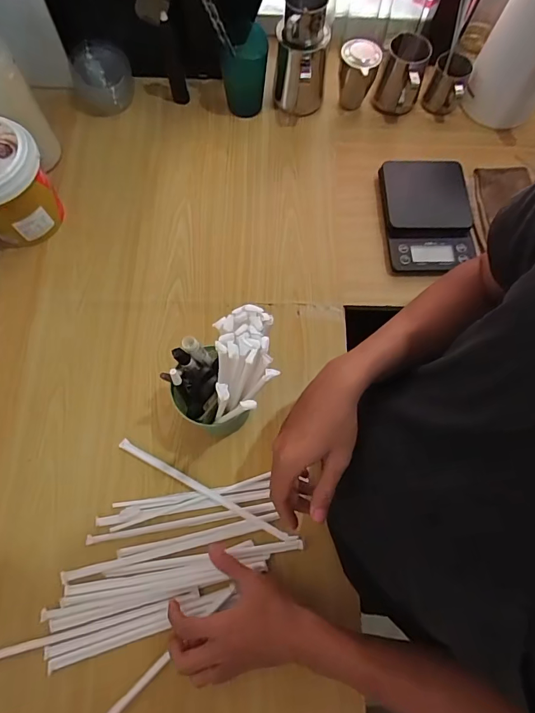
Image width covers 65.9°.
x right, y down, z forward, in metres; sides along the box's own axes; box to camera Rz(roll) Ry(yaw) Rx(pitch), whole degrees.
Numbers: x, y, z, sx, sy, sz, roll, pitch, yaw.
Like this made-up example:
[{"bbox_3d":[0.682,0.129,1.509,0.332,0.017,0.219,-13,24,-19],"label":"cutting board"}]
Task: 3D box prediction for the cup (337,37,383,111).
[{"bbox_3d":[0.146,-0.460,0.679,0.059,0.089,0.063,0,71,-1],"label":"cup"}]

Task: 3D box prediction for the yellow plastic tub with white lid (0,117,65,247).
[{"bbox_3d":[-0.366,-0.237,0.577,0.123,0.134,0.115,0,71,-1],"label":"yellow plastic tub with white lid"}]

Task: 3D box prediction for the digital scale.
[{"bbox_3d":[0.244,-0.219,0.635,0.123,0.031,0.190,-3,71,-2],"label":"digital scale"}]

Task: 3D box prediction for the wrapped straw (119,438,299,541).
[{"bbox_3d":[-0.077,0.166,0.510,0.245,0.011,0.012,27,73,7],"label":"wrapped straw"}]

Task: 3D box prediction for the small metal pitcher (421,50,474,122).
[{"bbox_3d":[0.303,-0.453,0.697,0.064,0.071,0.076,8,71,1],"label":"small metal pitcher"}]

